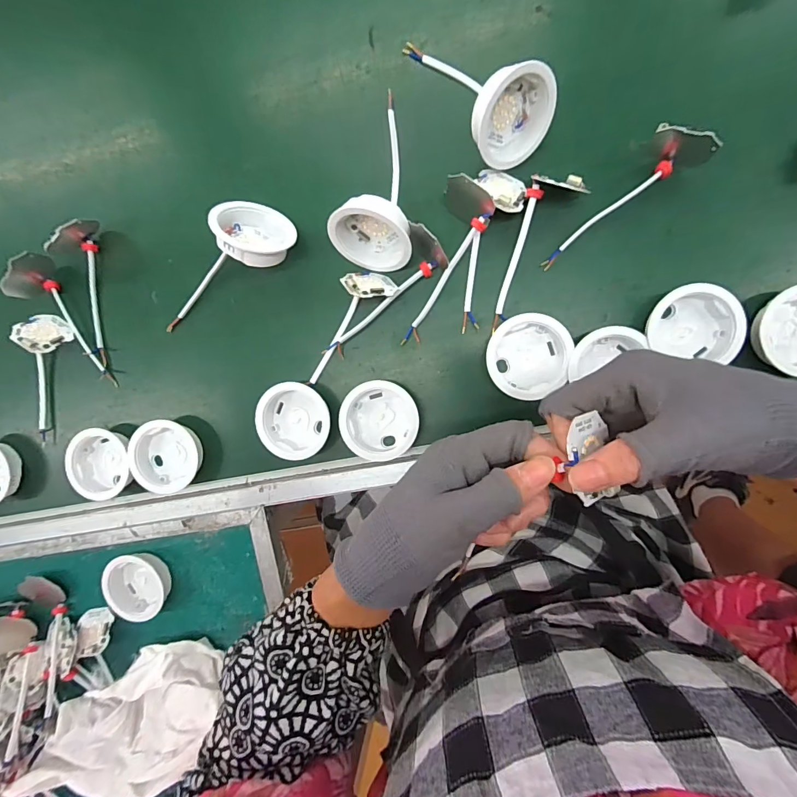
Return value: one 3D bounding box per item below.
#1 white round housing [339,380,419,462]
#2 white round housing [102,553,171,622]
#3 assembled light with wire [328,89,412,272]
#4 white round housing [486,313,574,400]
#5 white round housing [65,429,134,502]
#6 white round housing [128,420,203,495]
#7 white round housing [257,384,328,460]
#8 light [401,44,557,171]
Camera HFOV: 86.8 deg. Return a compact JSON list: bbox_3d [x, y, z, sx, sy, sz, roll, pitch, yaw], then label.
[{"bbox_3d":[-0.016,0.020,0.395,0.071,0.023,0.073,1,94,8],"label":"white round housing"},{"bbox_3d":[-0.284,0.204,0.459,0.062,0.021,0.070,-44,87,8],"label":"white round housing"},{"bbox_3d":[-0.031,-0.187,0.363,0.070,0.057,0.152,-9,92,9],"label":"assembled light with wire"},{"bbox_3d":[0.114,-0.036,0.370,0.069,0.023,0.072,1,94,8],"label":"white round housing"},{"bbox_3d":[-0.306,0.067,0.440,0.076,0.024,0.071,1,94,8],"label":"white round housing"},{"bbox_3d":[-0.234,0.059,0.428,0.064,0.023,0.071,0,94,8],"label":"white round housing"},{"bbox_3d":[-0.099,0.021,0.406,0.069,0.023,0.071,1,94,8],"label":"white round housing"},{"bbox_3d":[0.066,-0.268,0.341,0.072,0.066,0.147,-33,88,9],"label":"light"}]

